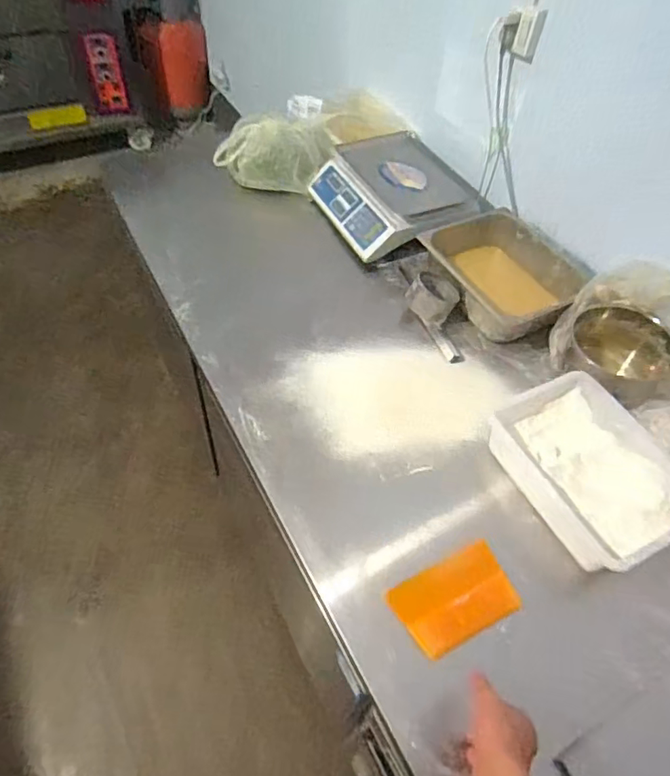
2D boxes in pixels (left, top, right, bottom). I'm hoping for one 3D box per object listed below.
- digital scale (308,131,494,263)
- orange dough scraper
[{"bbox_3d":[0.151,-0.502,1.355,0.353,0.103,0.398,-19,56,-18],"label":"digital scale"},{"bbox_3d":[0.181,0.312,0.806,0.180,0.011,0.111,-22,51,-20],"label":"orange dough scraper"}]

